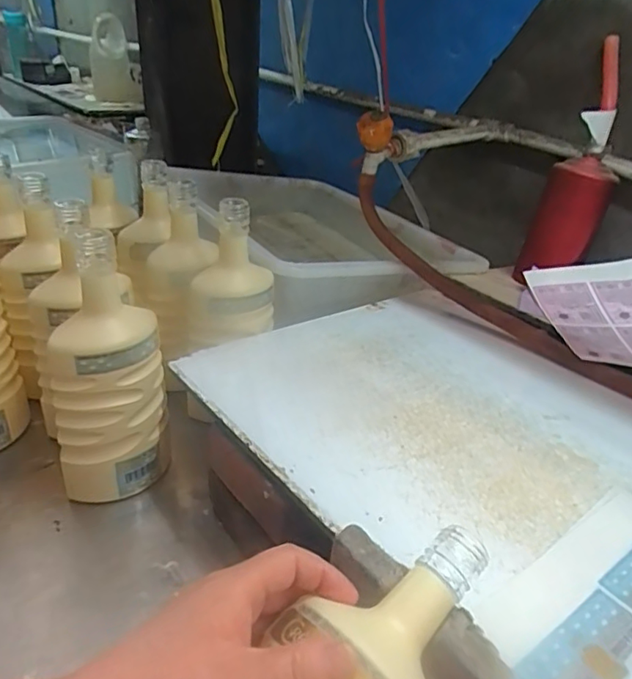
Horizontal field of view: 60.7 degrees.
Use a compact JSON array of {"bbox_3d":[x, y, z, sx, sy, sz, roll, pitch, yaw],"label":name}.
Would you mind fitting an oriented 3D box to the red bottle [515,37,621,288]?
[{"bbox_3d":[0.359,-0.220,0.739,0.088,0.288,0.130,17,35,18],"label":"red bottle"}]

